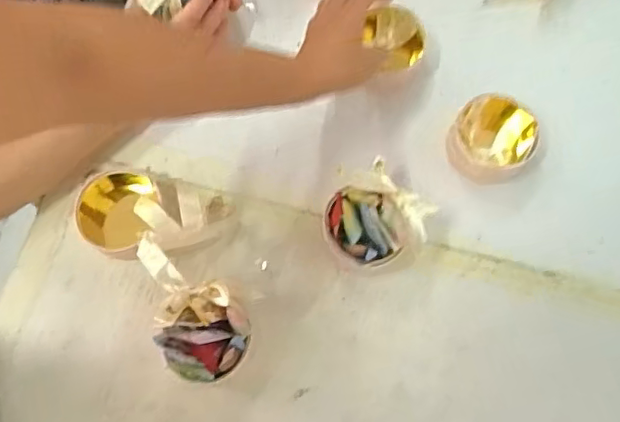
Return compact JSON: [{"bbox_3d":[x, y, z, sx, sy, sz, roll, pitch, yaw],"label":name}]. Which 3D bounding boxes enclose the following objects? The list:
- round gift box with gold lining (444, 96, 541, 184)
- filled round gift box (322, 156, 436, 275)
[{"bbox_3d":[0.186,-0.073,0.595,0.079,0.042,0.080,0,73,0],"label":"round gift box with gold lining"},{"bbox_3d":[0.064,0.013,0.551,0.087,0.075,0.085,0,73,0],"label":"filled round gift box"}]

